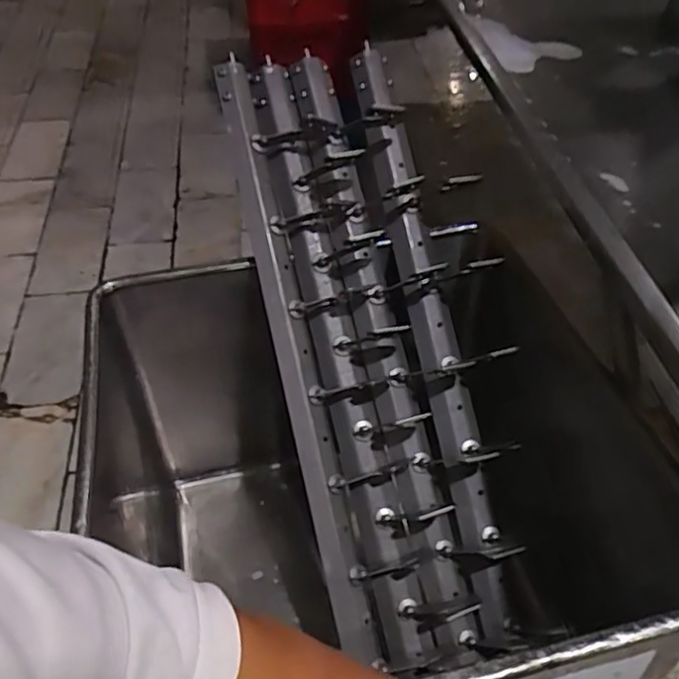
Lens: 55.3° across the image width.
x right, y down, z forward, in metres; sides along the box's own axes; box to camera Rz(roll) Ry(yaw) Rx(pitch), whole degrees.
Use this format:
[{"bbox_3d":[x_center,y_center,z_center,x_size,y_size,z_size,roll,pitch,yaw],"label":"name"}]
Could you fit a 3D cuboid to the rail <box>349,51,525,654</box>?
[{"bbox_3d":[0.148,-0.014,0.974,0.111,0.126,0.866,-11,84,-10],"label":"rail"}]

